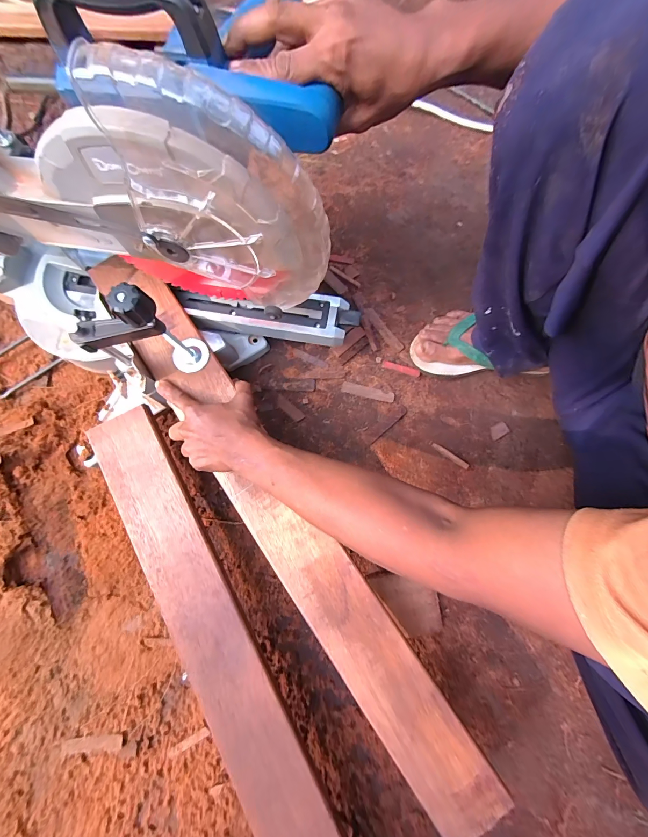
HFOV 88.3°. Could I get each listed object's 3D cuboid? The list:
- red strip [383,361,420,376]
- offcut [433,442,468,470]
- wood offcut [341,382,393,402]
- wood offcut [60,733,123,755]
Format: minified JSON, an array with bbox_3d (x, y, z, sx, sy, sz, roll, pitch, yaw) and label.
[{"bbox_3d":[0.133,-0.086,0.577,0.064,0.010,0.013,17,78,4],"label":"red strip"},{"bbox_3d":[0.206,0.061,0.545,0.064,0.009,0.008,35,80,7],"label":"offcut"},{"bbox_3d":[0.076,-0.045,0.572,0.090,0.004,0.018,13,80,4],"label":"wood offcut"},{"bbox_3d":[-0.327,0.457,0.466,0.092,0.008,0.020,-10,79,0],"label":"wood offcut"}]

